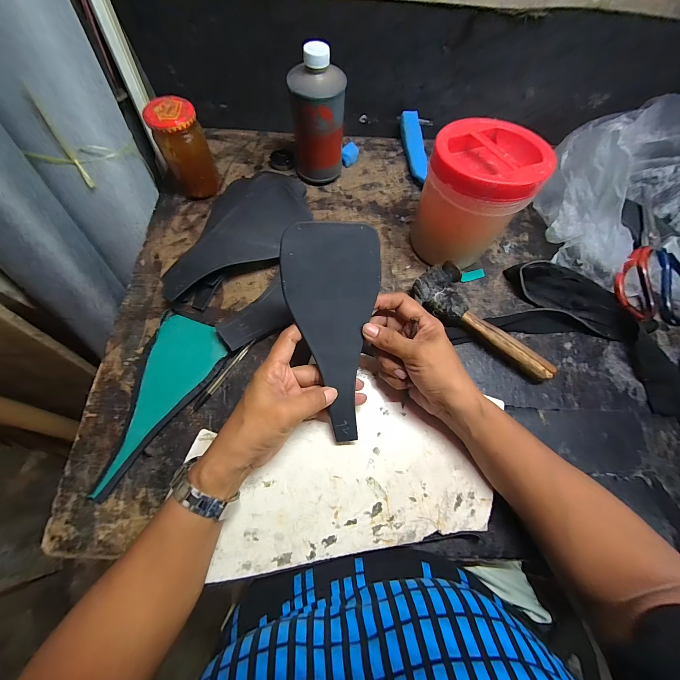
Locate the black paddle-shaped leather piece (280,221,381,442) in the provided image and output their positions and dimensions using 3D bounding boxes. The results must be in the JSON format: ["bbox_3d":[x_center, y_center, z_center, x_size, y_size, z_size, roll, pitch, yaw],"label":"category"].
[{"bbox_3d":[-0.004,-0.004,0.275,0.087,0.011,0.199,-5,101,-11],"label":"black paddle-shaped leather piece"}]

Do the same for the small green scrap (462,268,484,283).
[{"bbox_3d":[0.189,-0.092,0.416,0.035,0.008,0.015,-11,69,-7],"label":"small green scrap"}]

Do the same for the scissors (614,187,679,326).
[{"bbox_3d":[0.421,-0.113,0.403,0.112,0.030,0.189,-8,84,-3],"label":"scissors"}]

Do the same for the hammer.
[{"bbox_3d":[0.185,-0.029,0.371,0.189,0.035,0.070,34,70,11],"label":"hammer"}]

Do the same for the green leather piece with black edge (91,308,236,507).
[{"bbox_3d":[-0.217,0.056,0.327,0.094,0.006,0.192,34,70,8],"label":"green leather piece with black edge"}]

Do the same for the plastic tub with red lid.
[{"bbox_3d":[0.158,-0.171,0.365,0.111,0.146,0.114,31,69,10],"label":"plastic tub with red lid"}]

